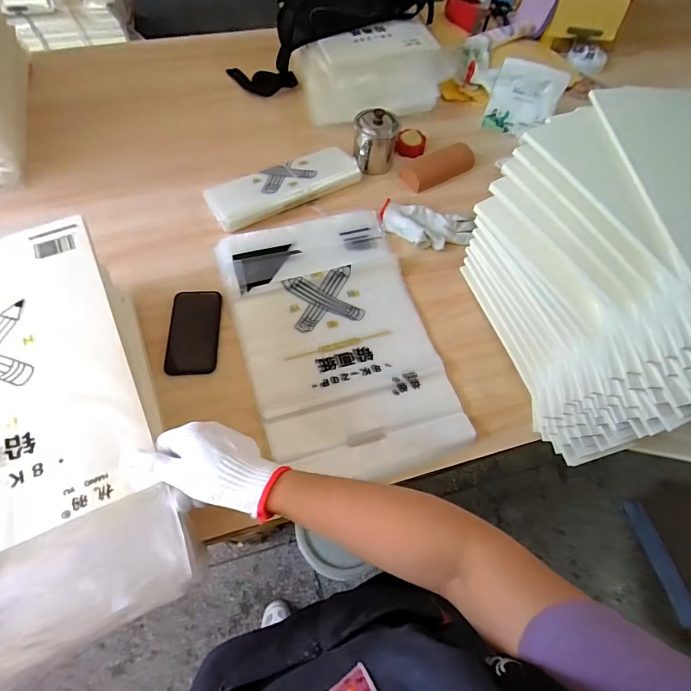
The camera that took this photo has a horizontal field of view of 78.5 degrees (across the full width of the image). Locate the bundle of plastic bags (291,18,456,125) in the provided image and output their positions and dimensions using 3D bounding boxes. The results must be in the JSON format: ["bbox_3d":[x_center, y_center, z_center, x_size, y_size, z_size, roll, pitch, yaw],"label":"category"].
[{"bbox_3d":[0.067,-0.592,0.902,0.320,0.065,0.218,-20,65,-14],"label":"bundle of plastic bags"}]

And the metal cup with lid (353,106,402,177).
[{"bbox_3d":[0.059,-0.401,0.843,0.087,0.098,0.091,4,63,-3],"label":"metal cup with lid"}]

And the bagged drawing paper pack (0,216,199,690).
[{"bbox_3d":[-0.343,0.067,0.407,0.287,0.048,0.448,-19,64,-19],"label":"bagged drawing paper pack"}]

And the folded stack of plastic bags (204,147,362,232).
[{"bbox_3d":[-0.115,-0.309,0.806,0.290,0.023,0.097,-26,66,-16],"label":"folded stack of plastic bags"}]

